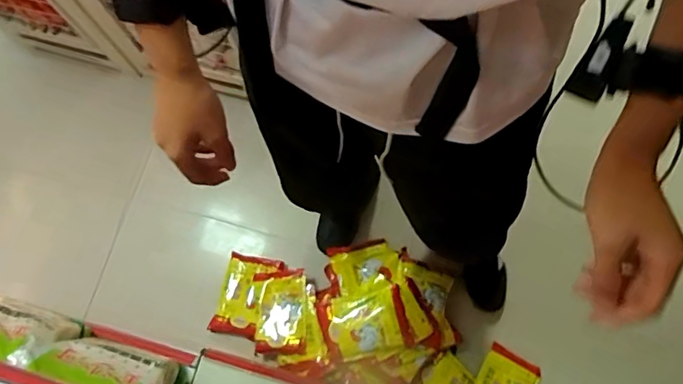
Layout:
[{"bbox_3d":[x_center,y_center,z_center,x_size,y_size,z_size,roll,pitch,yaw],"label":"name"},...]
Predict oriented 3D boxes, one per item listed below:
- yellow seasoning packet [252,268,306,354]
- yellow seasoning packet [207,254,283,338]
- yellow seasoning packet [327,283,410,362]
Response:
[{"bbox_3d":[-0.156,0.304,1.289,0.133,0.029,0.205,-7,70,5],"label":"yellow seasoning packet"},{"bbox_3d":[-0.255,0.274,1.334,0.141,0.039,0.217,14,75,6],"label":"yellow seasoning packet"},{"bbox_3d":[0.059,0.307,1.190,0.180,0.059,0.149,-10,74,-1],"label":"yellow seasoning packet"}]

